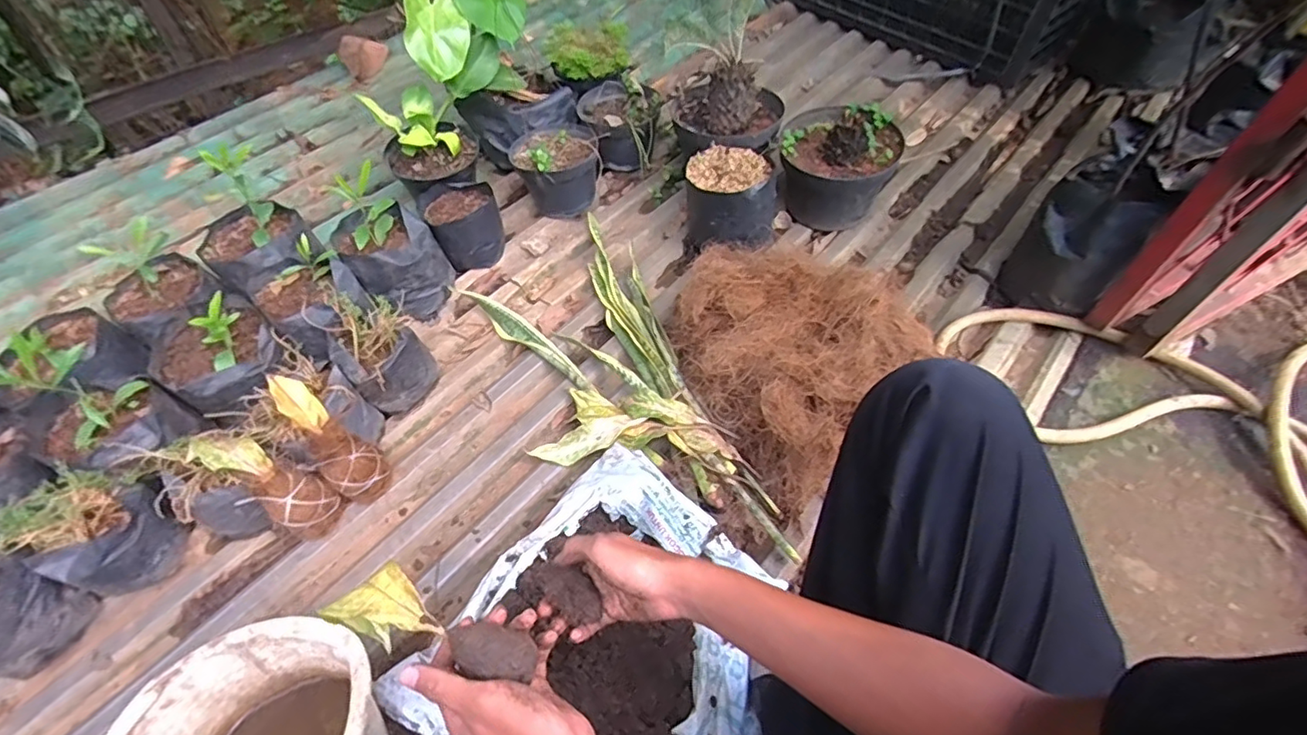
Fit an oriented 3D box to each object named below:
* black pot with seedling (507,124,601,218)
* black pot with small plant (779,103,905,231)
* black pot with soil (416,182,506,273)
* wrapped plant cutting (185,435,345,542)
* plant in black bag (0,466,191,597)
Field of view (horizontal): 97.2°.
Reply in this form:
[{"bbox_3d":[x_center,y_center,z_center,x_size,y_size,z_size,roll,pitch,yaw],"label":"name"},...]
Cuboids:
[{"bbox_3d":[-0.191,-0.396,1.155,0.163,0.145,0.179,1,54,-2],"label":"black pot with seedling"},{"bbox_3d":[0.346,-0.390,1.099,0.202,0.179,0.195,0,55,0],"label":"black pot with small plant"},{"bbox_3d":[-0.353,-0.266,1.083,0.127,0.112,0.127,0,55,0],"label":"black pot with soil"},{"bbox_3d":[-0.504,0.153,0.757,0.068,0.194,0.074,-9,40,49],"label":"wrapped plant cutting"},{"bbox_3d":[-0.704,0.210,0.737,0.122,0.129,0.125,21,58,15],"label":"plant in black bag"}]

